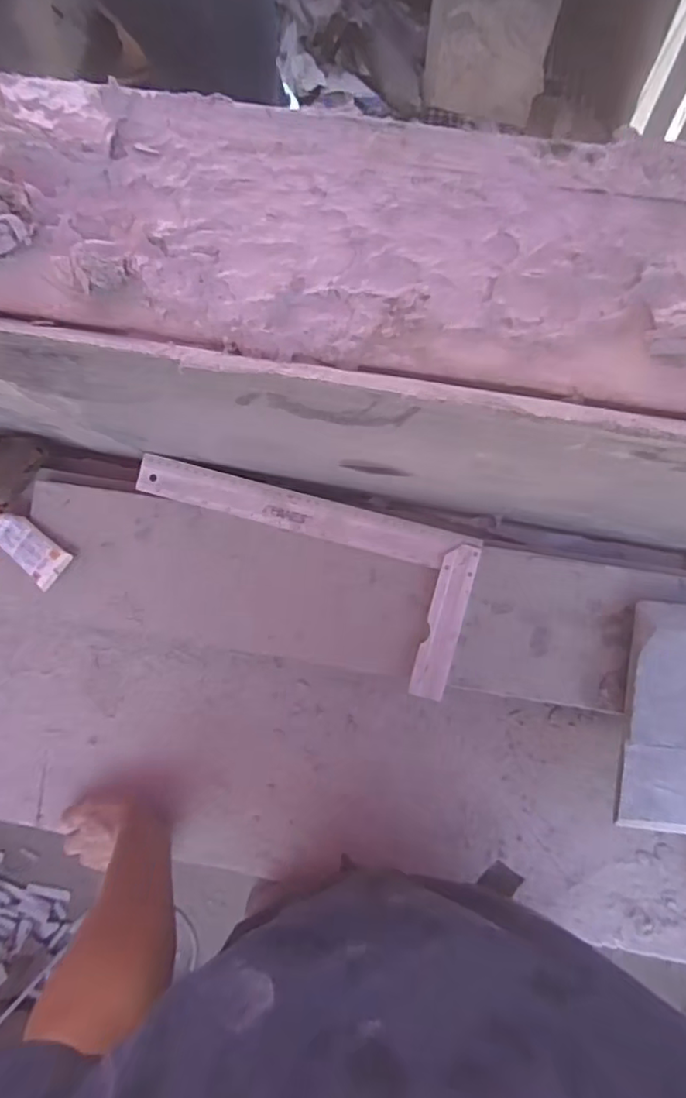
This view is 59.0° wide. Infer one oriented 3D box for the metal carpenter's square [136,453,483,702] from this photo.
[{"bbox_3d":[-0.050,0.022,0.611,0.353,0.021,0.158,16,88,4],"label":"metal carpenter's square"}]

